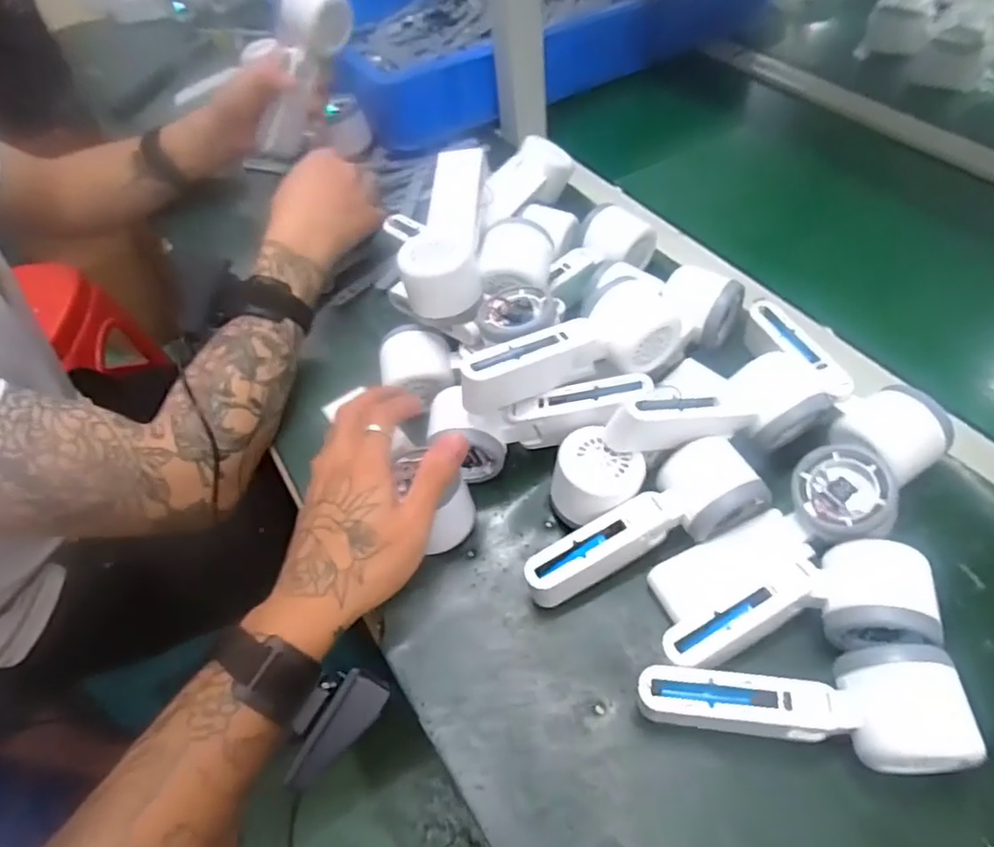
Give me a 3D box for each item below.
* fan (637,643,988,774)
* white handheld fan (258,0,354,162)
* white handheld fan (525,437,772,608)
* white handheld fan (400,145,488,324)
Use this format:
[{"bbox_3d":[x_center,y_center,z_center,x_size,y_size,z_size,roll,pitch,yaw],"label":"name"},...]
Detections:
[{"bbox_3d":[0.163,0.161,0.350,0.161,0.050,0.059,-4,53,3],"label":"fan"},{"bbox_3d":[-0.194,-0.349,0.641,0.061,0.168,0.048,-4,43,-43],"label":"white handheld fan"},{"bbox_3d":[0.094,0.067,0.424,0.165,0.054,0.059,-21,54,-10],"label":"white handheld fan"},{"bbox_3d":[-0.036,-0.156,0.508,0.055,0.044,0.154,3,67,8],"label":"white handheld fan"}]

